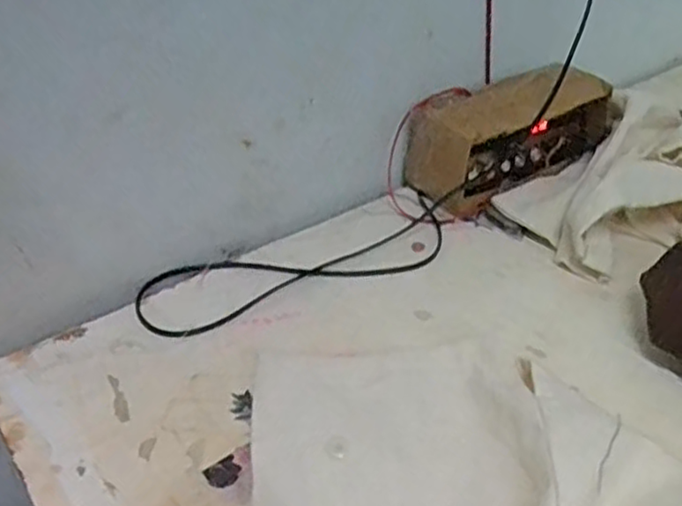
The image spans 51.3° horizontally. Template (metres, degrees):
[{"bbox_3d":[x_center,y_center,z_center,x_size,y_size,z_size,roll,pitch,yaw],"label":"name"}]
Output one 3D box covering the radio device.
[{"bbox_3d":[0.154,-0.109,0.641,0.189,0.083,0.079,-23,42,-24],"label":"radio device"}]

